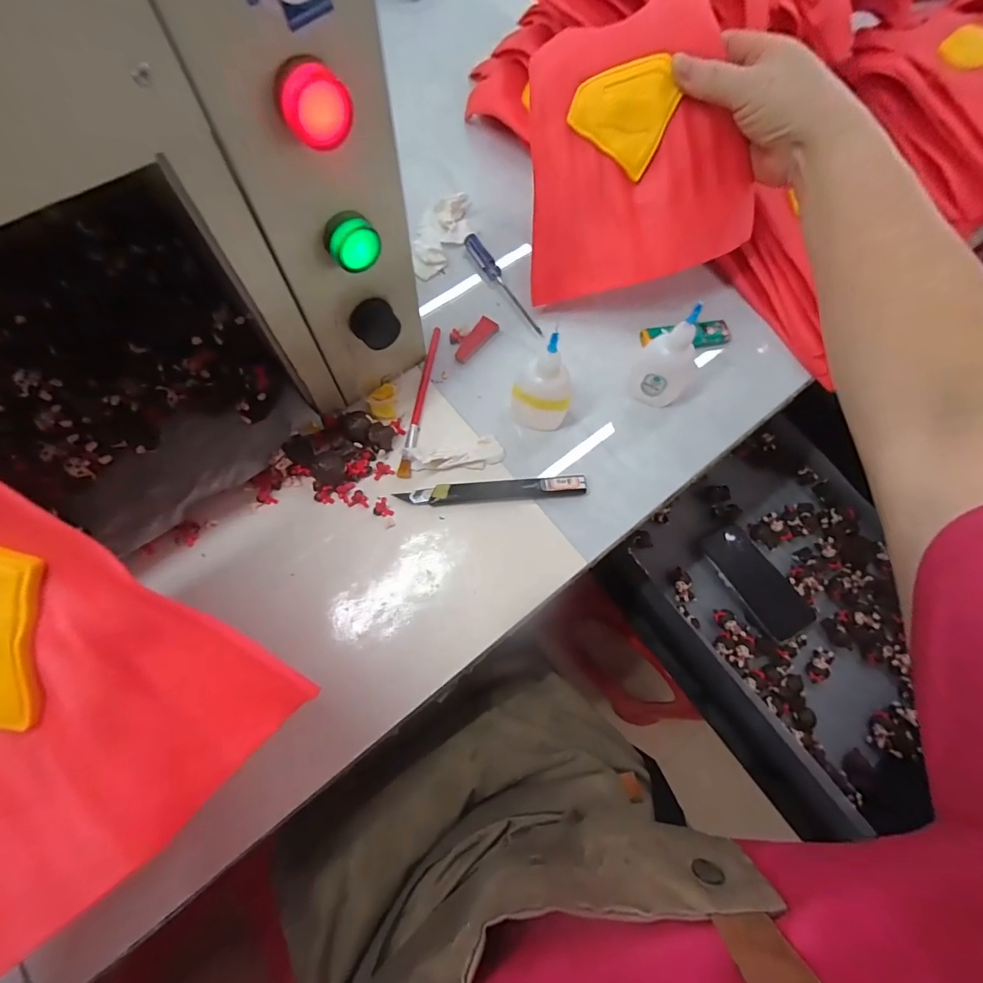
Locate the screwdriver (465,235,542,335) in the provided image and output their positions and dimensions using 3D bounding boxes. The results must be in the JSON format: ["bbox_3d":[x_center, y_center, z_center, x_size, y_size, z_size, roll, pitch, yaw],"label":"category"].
[{"bbox_3d":[0.011,-0.193,0.420,0.015,0.011,0.120,-29,73,-12],"label":"screwdriver"}]

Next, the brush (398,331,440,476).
[{"bbox_3d":[-0.059,-0.078,0.381,0.010,0.005,0.144,8,69,1],"label":"brush"}]

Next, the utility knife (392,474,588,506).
[{"bbox_3d":[0.002,0.000,0.351,0.143,0.011,0.014,-4,70,-3],"label":"utility knife"}]

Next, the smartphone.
[{"bbox_3d":[0.364,0.121,0.623,0.085,0.010,0.155,-27,61,-15],"label":"smartphone"}]

